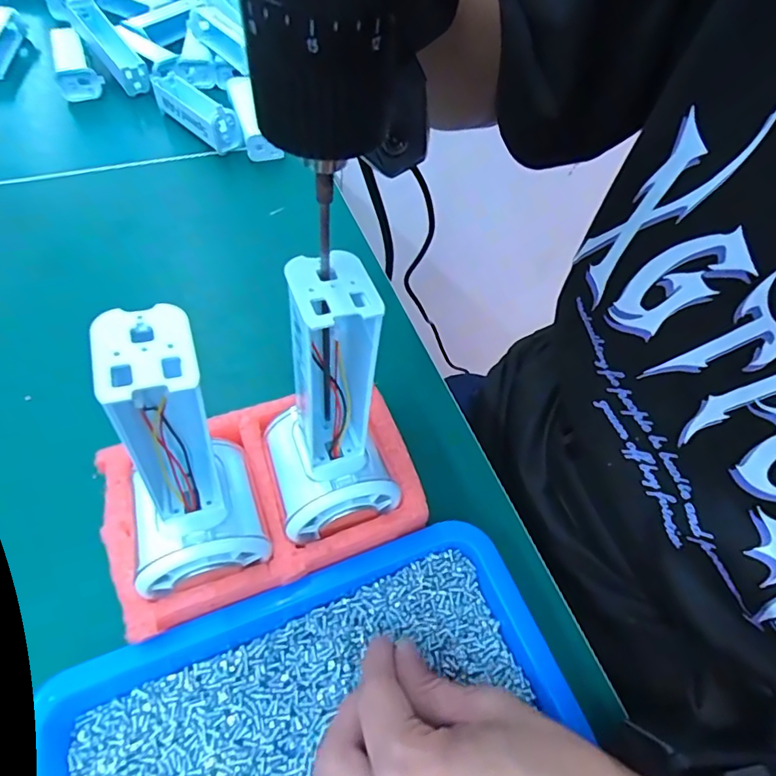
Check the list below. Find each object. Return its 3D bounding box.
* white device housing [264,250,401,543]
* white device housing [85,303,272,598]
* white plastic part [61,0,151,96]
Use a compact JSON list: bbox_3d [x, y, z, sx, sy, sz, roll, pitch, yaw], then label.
[{"bbox_3d":[-0.024,0.016,0.214,0.055,0.150,0.056,-16,58,-14],"label":"white device housing"},{"bbox_3d":[-0.080,0.026,0.185,0.048,0.119,0.057,-18,59,-15],"label":"white device housing"},{"bbox_3d":[-0.291,-0.355,0.526,0.029,0.037,0.124,-35,77,-24],"label":"white plastic part"}]

